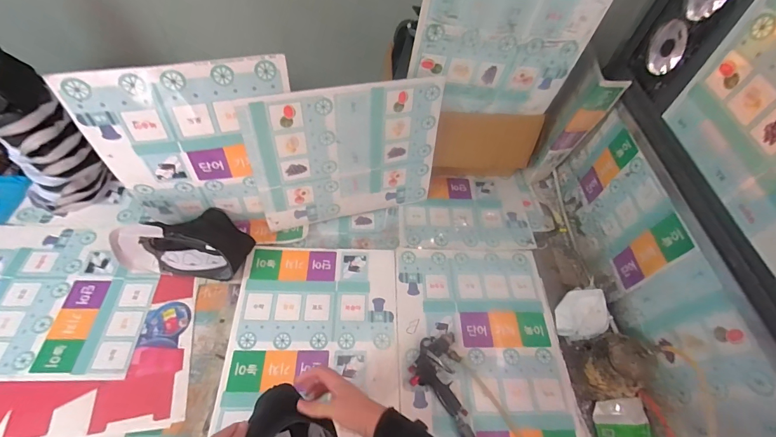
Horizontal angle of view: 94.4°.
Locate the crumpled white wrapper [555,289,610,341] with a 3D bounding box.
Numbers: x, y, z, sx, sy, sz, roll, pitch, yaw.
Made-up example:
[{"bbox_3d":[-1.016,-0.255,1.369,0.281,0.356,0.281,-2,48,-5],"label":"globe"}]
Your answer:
[{"bbox_3d":[0.484,0.240,0.901,0.109,0.054,0.120,10,57,2],"label":"crumpled white wrapper"}]

